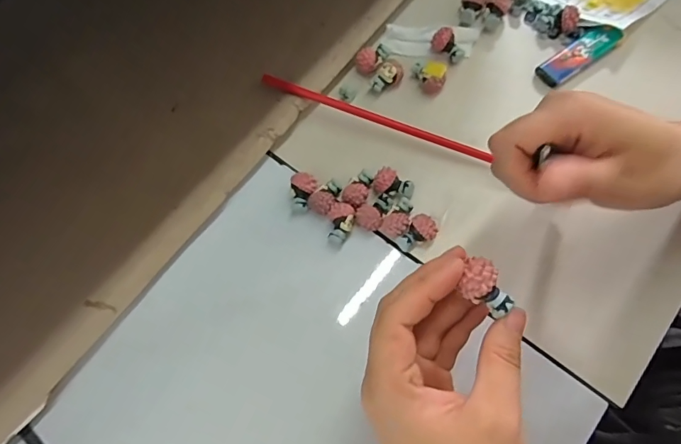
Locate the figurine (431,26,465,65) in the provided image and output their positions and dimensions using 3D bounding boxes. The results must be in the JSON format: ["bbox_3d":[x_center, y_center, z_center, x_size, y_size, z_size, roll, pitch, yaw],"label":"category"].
[{"bbox_3d":[0.088,-0.145,0.359,0.016,0.017,0.029,-35,73,-8],"label":"figurine"}]

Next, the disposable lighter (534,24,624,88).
[{"bbox_3d":[0.191,-0.134,0.351,0.071,0.015,0.025,-35,75,-10],"label":"disposable lighter"}]

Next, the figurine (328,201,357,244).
[{"bbox_3d":[0.000,0.001,0.312,0.018,0.020,0.028,8,72,6],"label":"figurine"}]

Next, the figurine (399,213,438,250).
[{"bbox_3d":[0.055,0.010,0.308,0.019,0.018,0.027,31,76,13],"label":"figurine"}]

